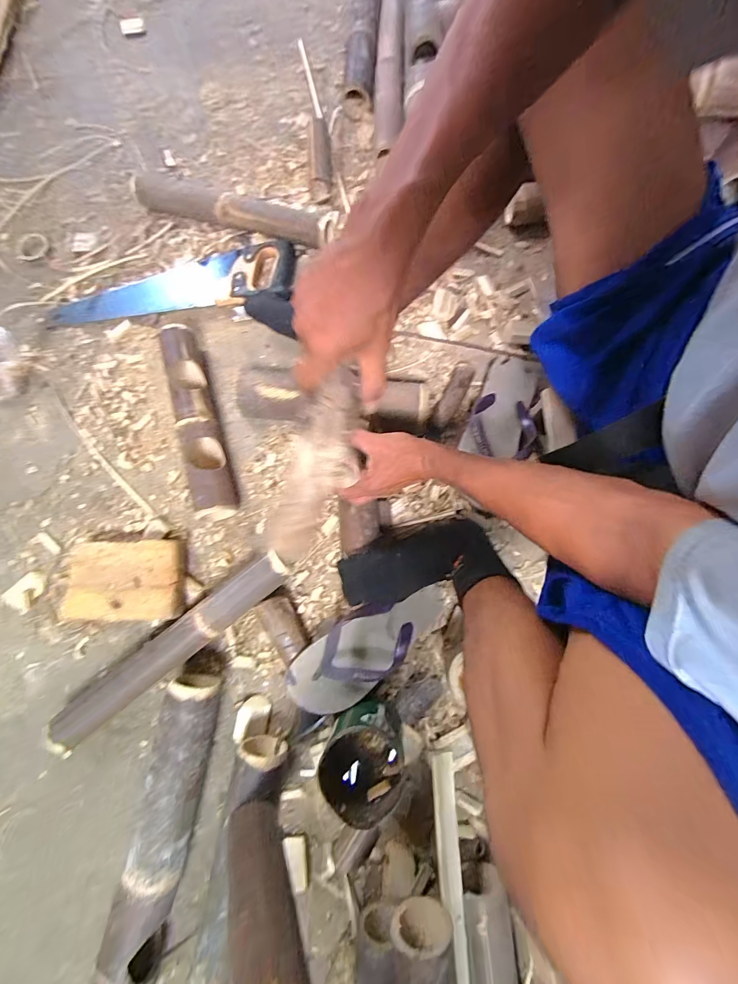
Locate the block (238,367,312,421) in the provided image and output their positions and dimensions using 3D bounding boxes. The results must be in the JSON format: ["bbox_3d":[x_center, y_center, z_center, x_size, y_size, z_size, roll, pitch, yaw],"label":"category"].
[{"bbox_3d":[-0.155,-0.171,0.625,0.112,0.060,0.091,2,79,0],"label":"block"}]

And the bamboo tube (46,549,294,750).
[{"bbox_3d":[-0.276,0.215,0.539,0.371,0.048,0.058,-38,81,-7],"label":"bamboo tube"}]

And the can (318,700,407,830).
[{"bbox_3d":[-0.006,0.343,0.495,0.100,0.113,0.108,0,79,0],"label":"can"}]

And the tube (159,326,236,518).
[{"bbox_3d":[-0.274,-0.116,0.604,0.055,0.062,0.317,-16,79,-3],"label":"tube"}]

